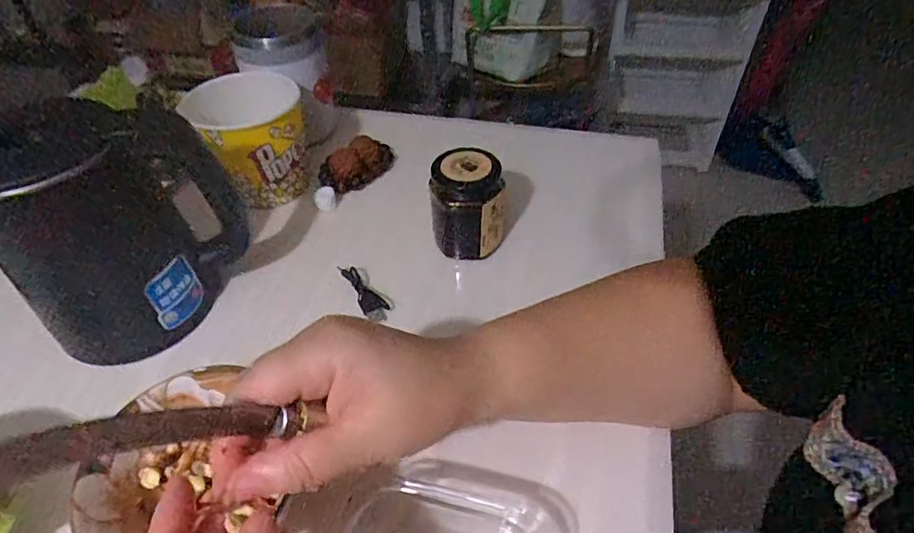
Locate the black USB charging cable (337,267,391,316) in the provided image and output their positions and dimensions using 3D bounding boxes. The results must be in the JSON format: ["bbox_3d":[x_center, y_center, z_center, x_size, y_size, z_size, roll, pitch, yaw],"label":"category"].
[{"bbox_3d":[-0.082,0.019,0.462,0.018,0.015,0.059,-29,53,-22],"label":"black USB charging cable"}]

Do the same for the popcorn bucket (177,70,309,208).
[{"bbox_3d":[-0.197,-0.131,0.533,0.096,0.099,0.092,-11,48,-8],"label":"popcorn bucket"}]

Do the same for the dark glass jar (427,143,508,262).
[{"bbox_3d":[0.011,-0.053,0.481,0.063,0.096,0.056,0,48,2],"label":"dark glass jar"}]

